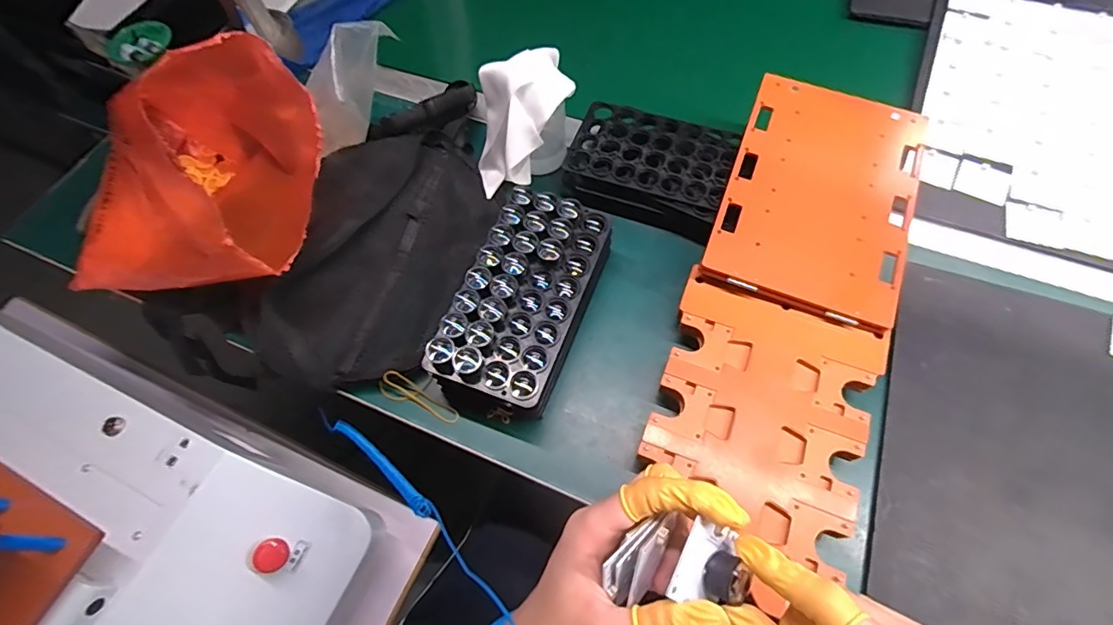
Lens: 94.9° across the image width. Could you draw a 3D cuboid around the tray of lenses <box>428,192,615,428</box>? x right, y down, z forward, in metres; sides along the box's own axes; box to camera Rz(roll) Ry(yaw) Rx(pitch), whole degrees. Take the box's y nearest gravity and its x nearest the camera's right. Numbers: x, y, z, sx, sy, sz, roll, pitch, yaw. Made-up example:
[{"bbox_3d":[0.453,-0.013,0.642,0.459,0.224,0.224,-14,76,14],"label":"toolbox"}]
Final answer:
[{"bbox_3d":[-0.025,-0.007,0.463,0.100,0.076,0.194,20,67,13],"label":"tray of lenses"}]

